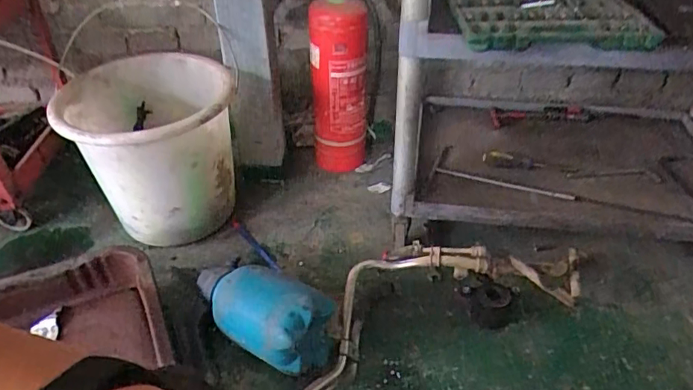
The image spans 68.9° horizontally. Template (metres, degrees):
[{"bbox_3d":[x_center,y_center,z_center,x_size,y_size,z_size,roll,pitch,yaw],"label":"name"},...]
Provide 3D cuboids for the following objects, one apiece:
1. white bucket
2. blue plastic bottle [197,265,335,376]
[{"bbox_3d":[-0.368,-0.077,0.986,0.279,0.314,0.336,-26,44,-29],"label":"white bucket"},{"bbox_3d":[-0.151,0.176,0.804,0.250,0.101,0.117,18,41,22],"label":"blue plastic bottle"}]

